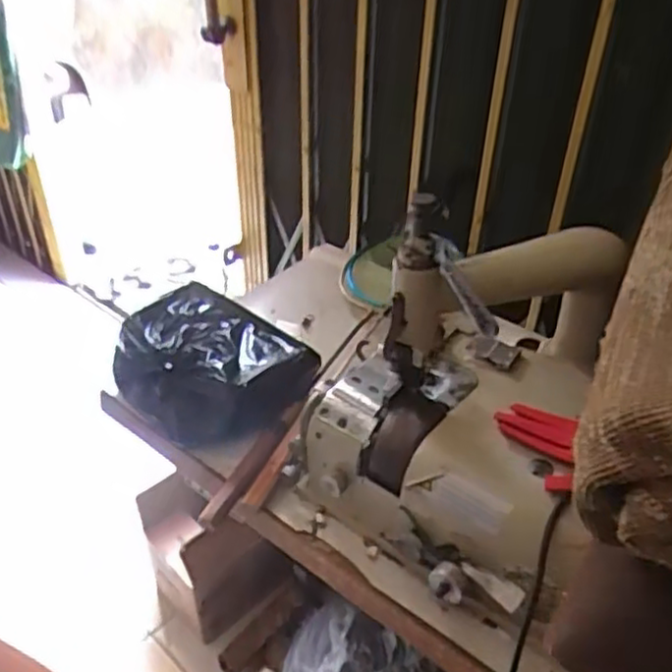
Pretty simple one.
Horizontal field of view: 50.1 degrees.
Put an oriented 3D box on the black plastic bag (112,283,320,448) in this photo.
[{"bbox_3d":[-0.159,0.042,0.936,0.245,0.086,0.185,26,44,28],"label":"black plastic bag"}]

